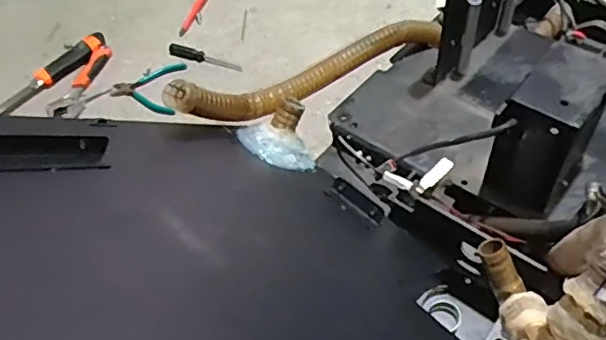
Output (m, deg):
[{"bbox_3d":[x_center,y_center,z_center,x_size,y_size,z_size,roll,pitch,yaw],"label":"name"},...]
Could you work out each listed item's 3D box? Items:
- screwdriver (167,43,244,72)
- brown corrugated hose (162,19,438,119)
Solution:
[{"bbox_3d":[-0.172,-0.197,1.006,0.144,0.016,0.025,17,55,18],"label":"screwdriver"},{"bbox_3d":[0.013,-0.103,0.618,0.332,0.063,0.049,-23,52,-30],"label":"brown corrugated hose"}]

